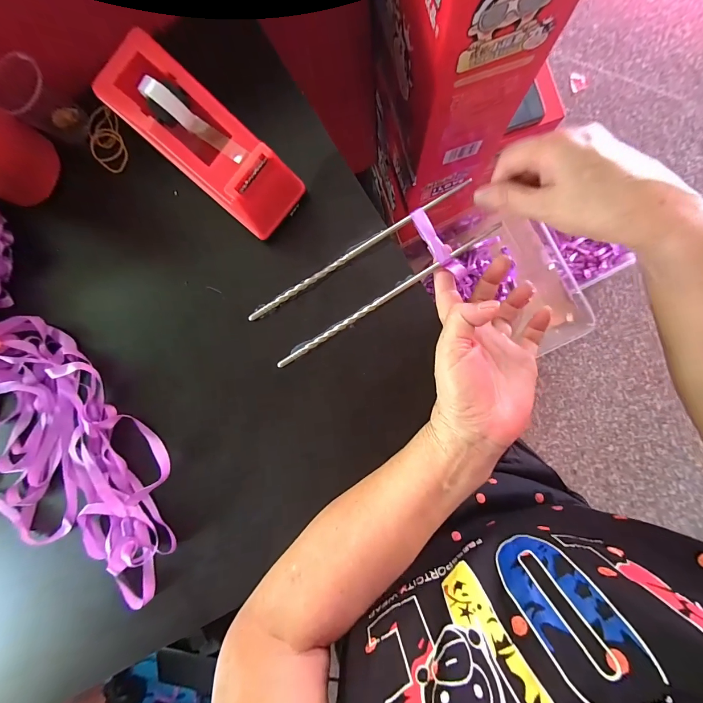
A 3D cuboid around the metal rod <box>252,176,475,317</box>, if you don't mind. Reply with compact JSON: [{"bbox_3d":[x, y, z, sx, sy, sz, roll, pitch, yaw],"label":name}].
[{"bbox_3d":[0.003,-0.086,0.286,0.217,0.012,0.008,-31,87,5],"label":"metal rod"}]

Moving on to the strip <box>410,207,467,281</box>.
[{"bbox_3d":[0.072,-0.089,0.277,0.014,0.005,0.069,-34,86,2],"label":"strip"}]

